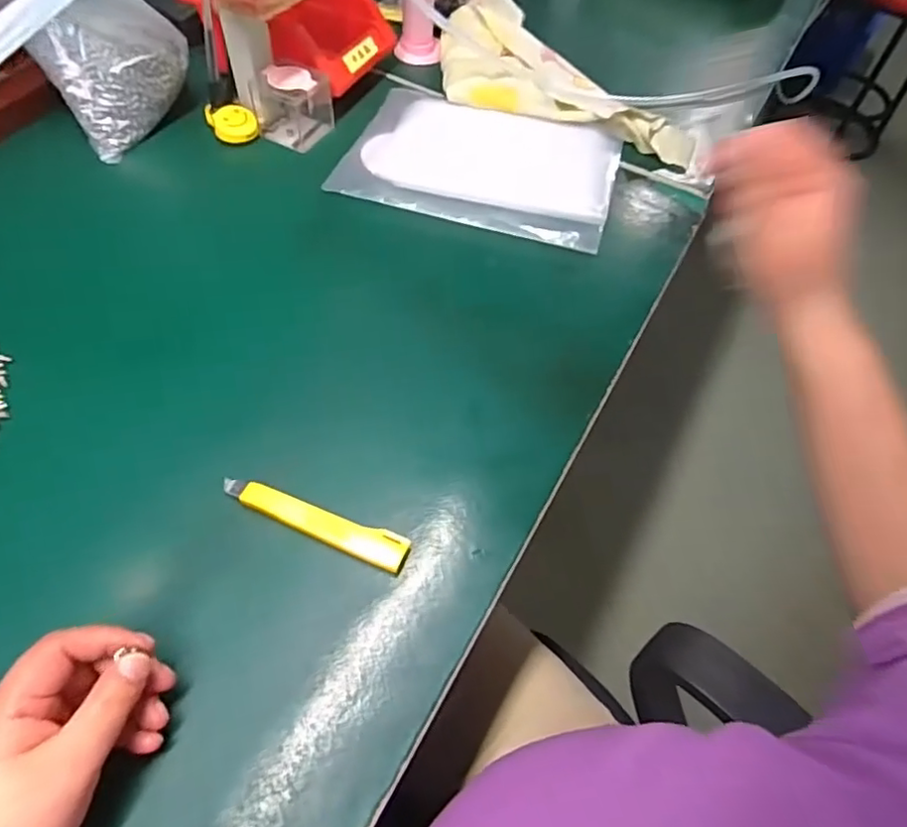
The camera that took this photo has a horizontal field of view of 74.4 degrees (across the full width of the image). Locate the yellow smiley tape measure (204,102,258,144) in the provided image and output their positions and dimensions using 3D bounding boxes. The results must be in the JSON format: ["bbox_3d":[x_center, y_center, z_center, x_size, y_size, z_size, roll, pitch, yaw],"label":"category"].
[{"bbox_3d":[-0.222,-0.293,0.599,0.044,0.019,0.043,-19,60,-17],"label":"yellow smiley tape measure"}]

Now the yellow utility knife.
[{"bbox_3d":[-0.090,0.068,0.379,0.126,0.010,0.024,19,57,8],"label":"yellow utility knife"}]

